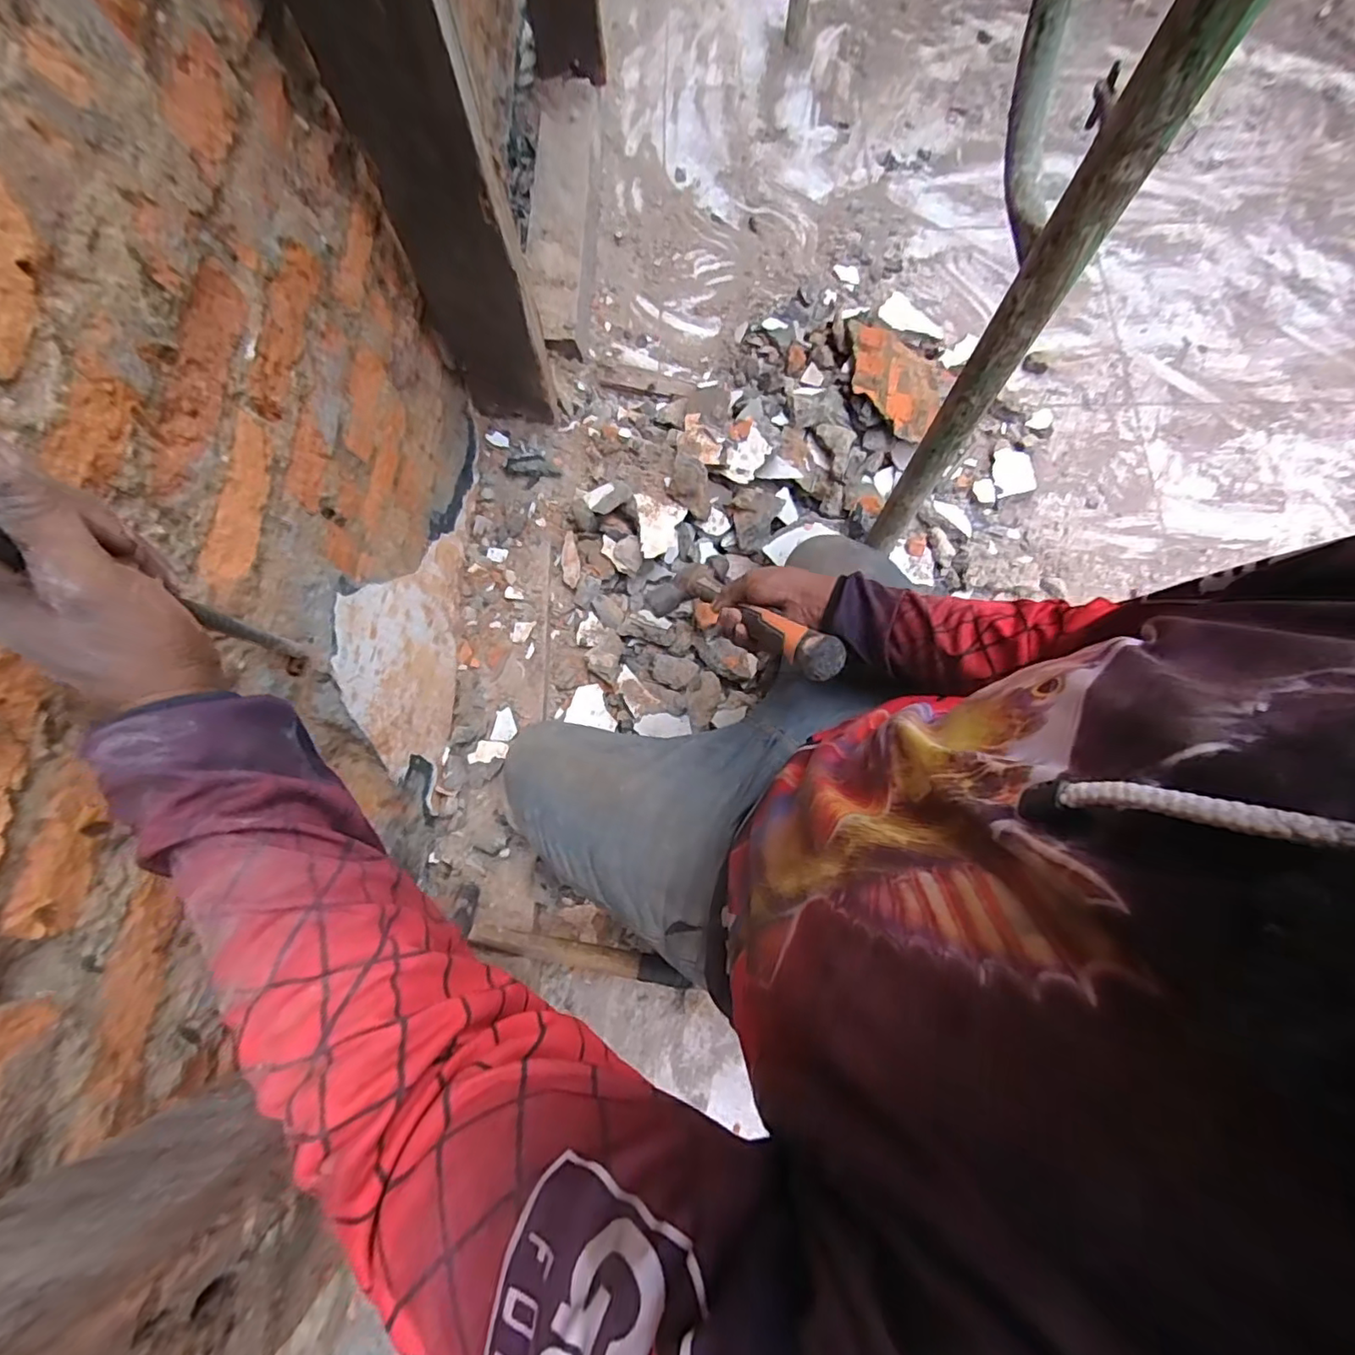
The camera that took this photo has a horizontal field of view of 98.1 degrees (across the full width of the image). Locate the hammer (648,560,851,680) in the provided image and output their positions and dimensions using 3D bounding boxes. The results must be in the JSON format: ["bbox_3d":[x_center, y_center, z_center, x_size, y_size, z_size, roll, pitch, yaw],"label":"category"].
[{"bbox_3d":[0.061,-0.070,0.617,0.086,0.353,0.045,-36,114,-8],"label":"hammer"}]

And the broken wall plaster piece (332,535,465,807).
[{"bbox_3d":[-0.316,-0.051,0.697,0.015,0.258,0.339,0,74,2],"label":"broken wall plaster piece"}]

